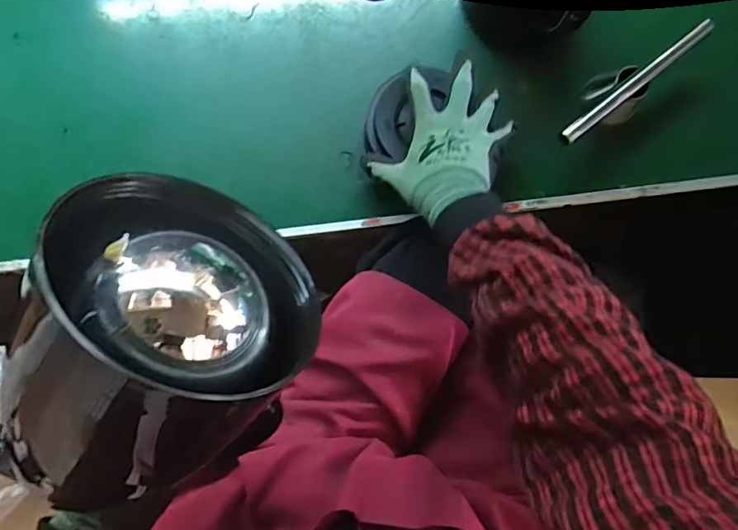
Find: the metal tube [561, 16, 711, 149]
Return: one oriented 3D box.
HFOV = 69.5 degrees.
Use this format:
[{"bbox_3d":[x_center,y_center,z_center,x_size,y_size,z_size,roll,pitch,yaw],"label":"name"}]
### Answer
[{"bbox_3d":[0.271,-0.186,0.538,0.196,0.022,0.017,-38,90,-4],"label":"metal tube"}]

